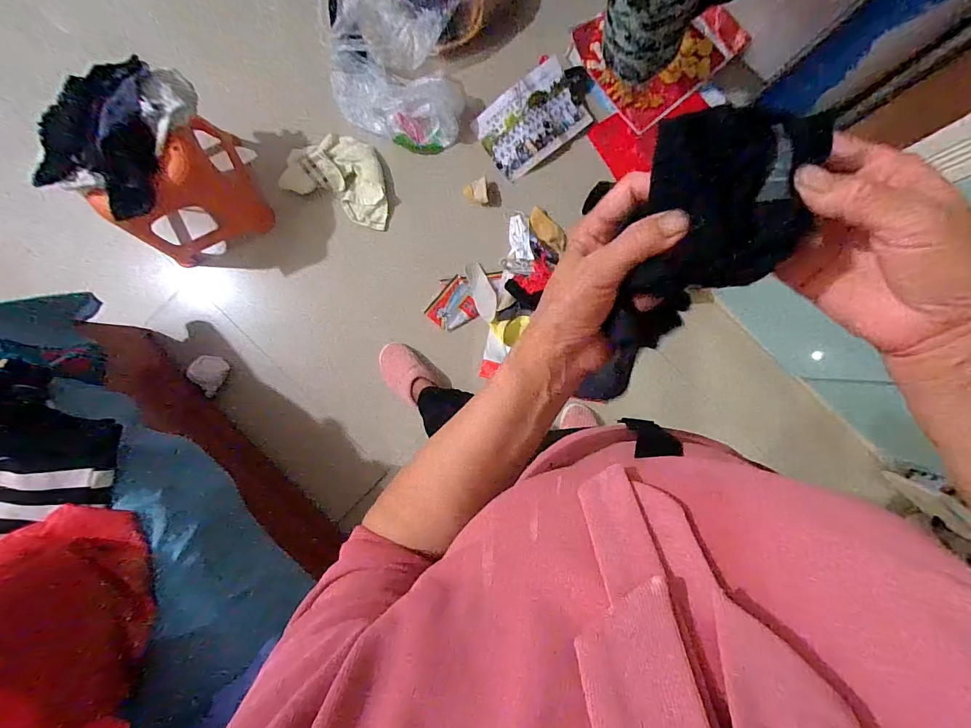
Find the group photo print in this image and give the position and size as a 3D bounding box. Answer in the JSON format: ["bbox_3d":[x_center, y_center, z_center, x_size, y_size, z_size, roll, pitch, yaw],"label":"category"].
[{"bbox_3d":[0.127,-0.682,1.198,0.288,0.021,0.191,-36,107,3],"label":"group photo print"}]

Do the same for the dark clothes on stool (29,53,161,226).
[{"bbox_3d":[-0.781,-0.474,0.902,0.165,0.193,0.290,27,90,0],"label":"dark clothes on stool"}]

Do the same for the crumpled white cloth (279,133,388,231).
[{"bbox_3d":[-0.392,-0.524,1.188,0.282,0.030,0.197,23,100,-15],"label":"crumpled white cloth"}]

